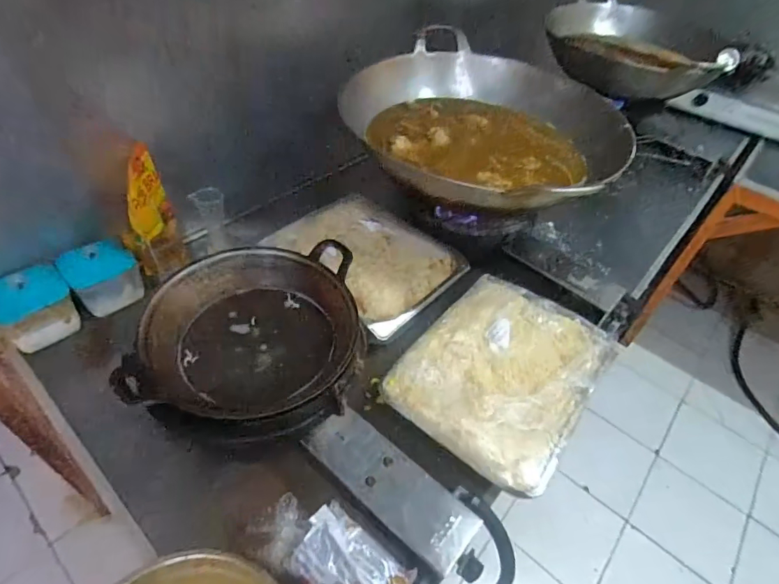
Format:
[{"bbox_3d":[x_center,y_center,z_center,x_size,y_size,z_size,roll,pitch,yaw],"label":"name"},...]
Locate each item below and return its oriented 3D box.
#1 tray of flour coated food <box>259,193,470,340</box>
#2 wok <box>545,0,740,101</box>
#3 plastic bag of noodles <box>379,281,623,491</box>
[{"bbox_3d":[-0.034,-0.074,0.847,0.299,0.034,0.252,36,53,25],"label":"tray of flour coated food"},{"bbox_3d":[0.759,-0.773,1.422,0.581,0.167,0.458,32,52,22],"label":"wok"},{"bbox_3d":[0.192,0.115,0.747,0.272,0.039,0.370,32,52,22],"label":"plastic bag of noodles"}]

